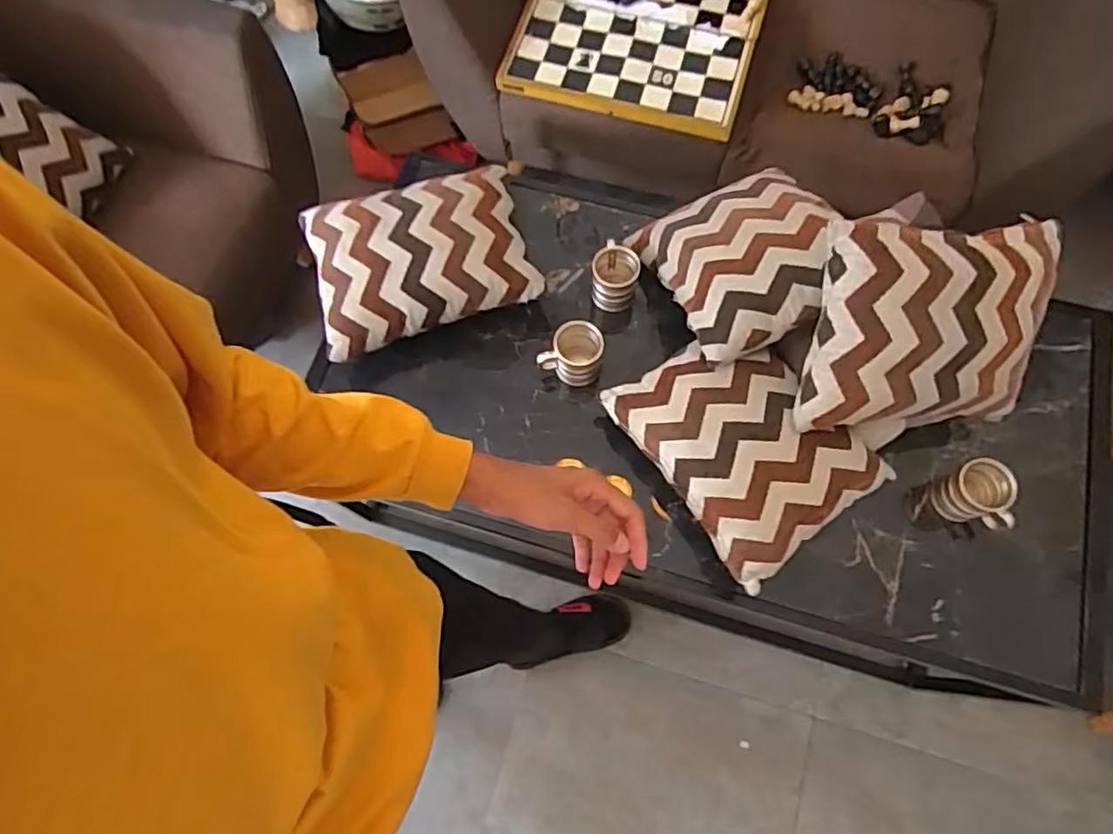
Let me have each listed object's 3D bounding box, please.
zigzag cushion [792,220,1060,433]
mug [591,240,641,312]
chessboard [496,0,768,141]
[{"bbox_3d":[0.497,-0.112,0.844,0.328,0.110,0.271,3,108,1],"label":"zigzag cushion"},{"bbox_3d":[0.098,-0.231,1.077,0.078,0.088,0.083,15,70,5],"label":"mug"},{"bbox_3d":[0.182,-0.860,1.386,0.499,0.050,0.480,17,79,10],"label":"chessboard"}]

